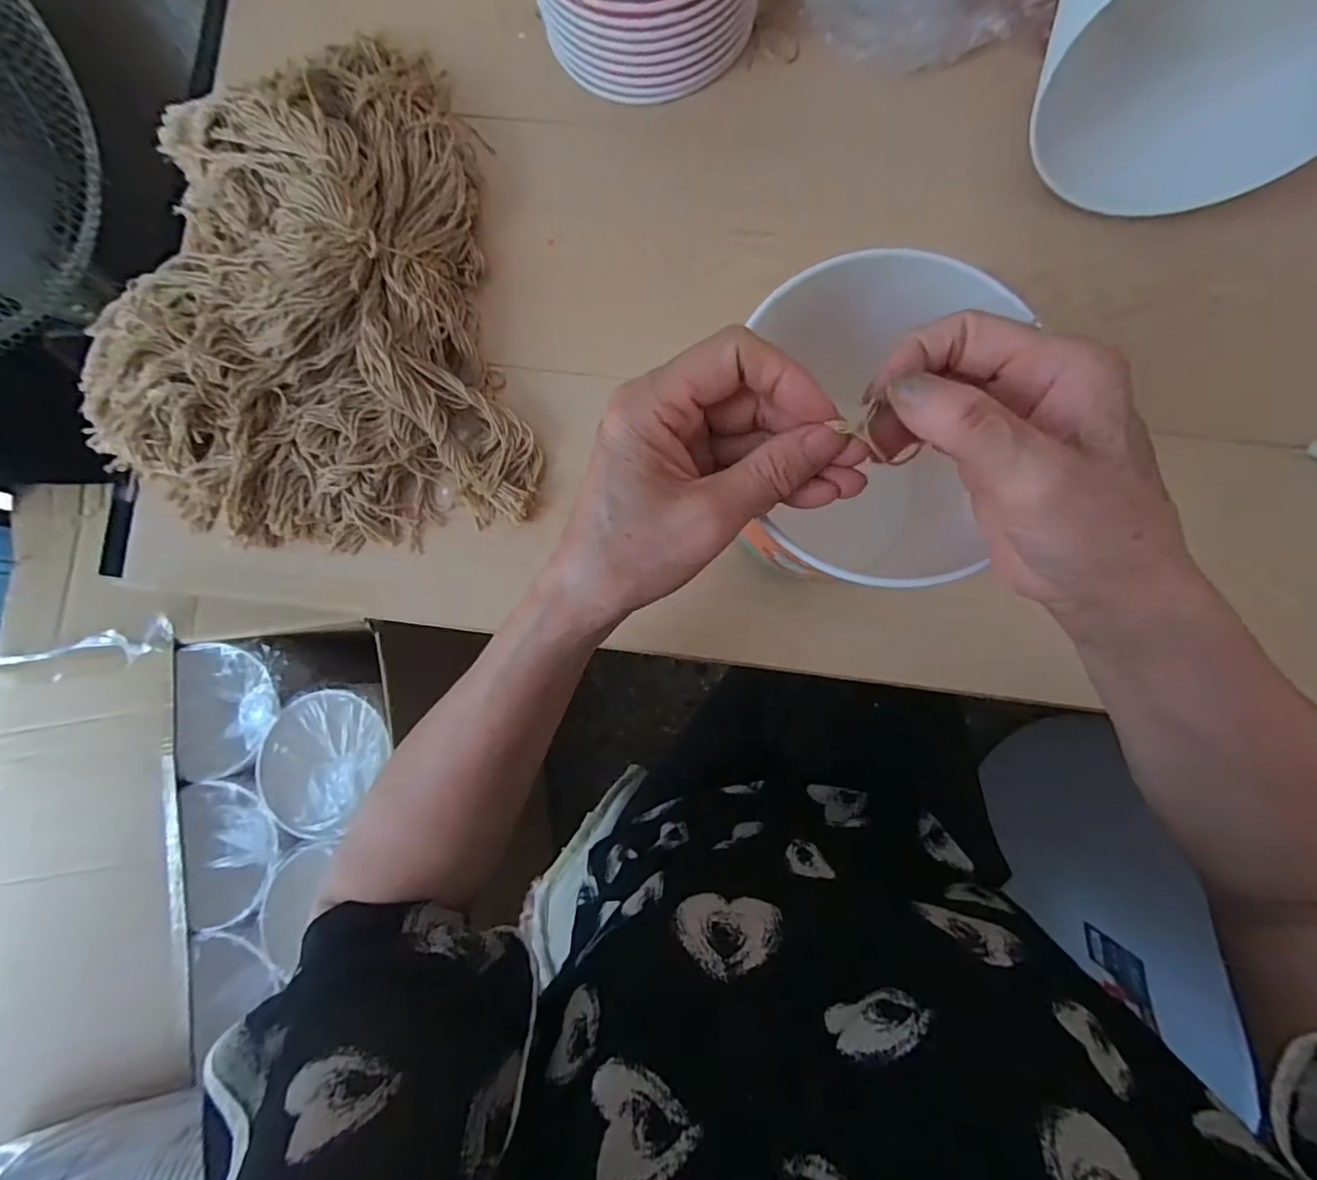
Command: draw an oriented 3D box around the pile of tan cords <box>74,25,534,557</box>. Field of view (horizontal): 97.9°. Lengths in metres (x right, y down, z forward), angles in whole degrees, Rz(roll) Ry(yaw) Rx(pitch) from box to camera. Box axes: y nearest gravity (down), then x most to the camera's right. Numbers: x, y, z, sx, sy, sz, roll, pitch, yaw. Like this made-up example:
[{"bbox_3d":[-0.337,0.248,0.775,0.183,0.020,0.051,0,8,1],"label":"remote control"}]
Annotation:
[{"bbox_3d":[-0.267,-0.207,0.401,0.302,0.074,0.368,-13,82,1],"label":"pile of tan cords"}]

